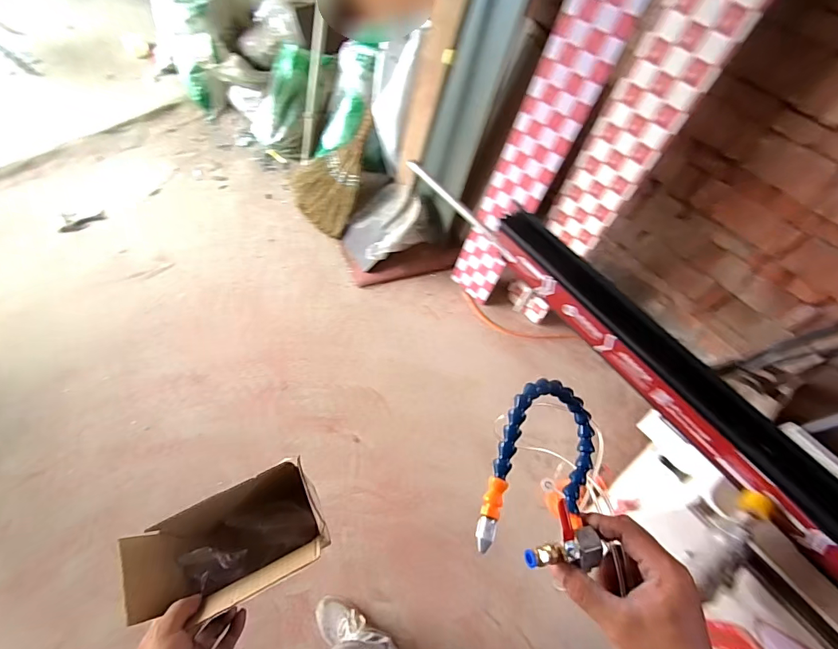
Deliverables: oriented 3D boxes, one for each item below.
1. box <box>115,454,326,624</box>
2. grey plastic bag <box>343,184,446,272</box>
[{"bbox_3d":[-0.226,0.283,0.524,0.204,0.143,0.119,-24,66,-15],"label":"box"},{"bbox_3d":[-0.129,-0.447,1.834,0.393,0.213,0.297,-21,65,-14],"label":"grey plastic bag"}]

